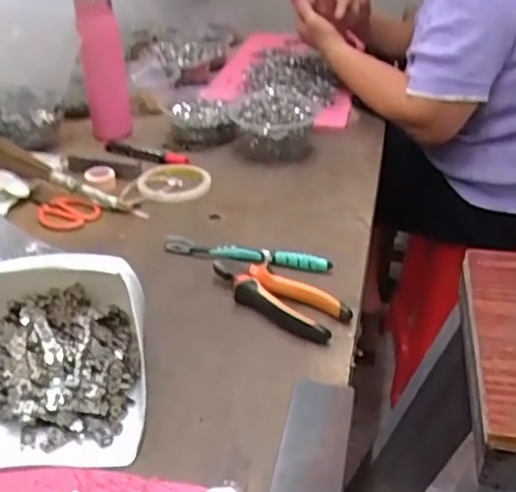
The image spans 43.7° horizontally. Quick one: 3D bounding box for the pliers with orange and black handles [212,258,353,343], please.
[{"bbox_3d":[0.015,0.048,0.633,0.153,0.027,0.052,23,37,31],"label":"pliers with orange and black handles"}]

